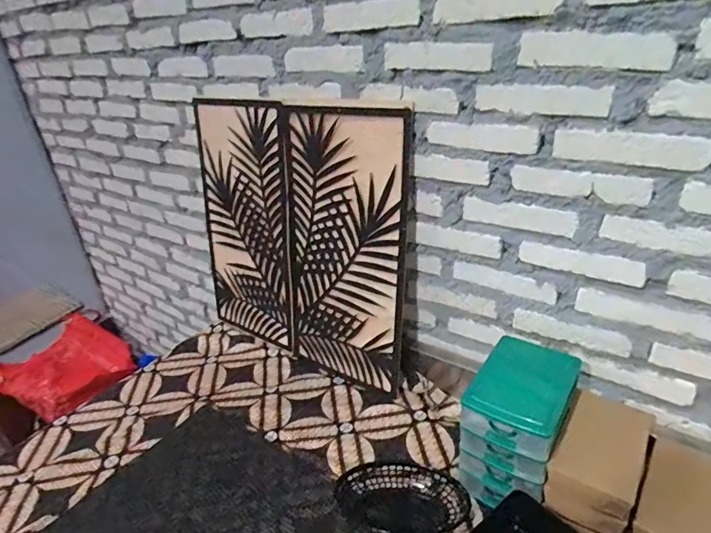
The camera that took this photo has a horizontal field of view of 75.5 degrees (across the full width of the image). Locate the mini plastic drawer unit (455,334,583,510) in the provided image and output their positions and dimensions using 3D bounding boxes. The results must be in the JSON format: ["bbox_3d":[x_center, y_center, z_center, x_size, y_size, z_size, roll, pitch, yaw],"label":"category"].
[{"bbox_3d":[0.266,0.261,0.754,0.131,0.206,0.187,15,34,33],"label":"mini plastic drawer unit"}]

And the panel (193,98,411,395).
[{"bbox_3d":[-0.150,-0.061,1.032,0.576,0.566,0.028,15,25,32],"label":"panel"}]

